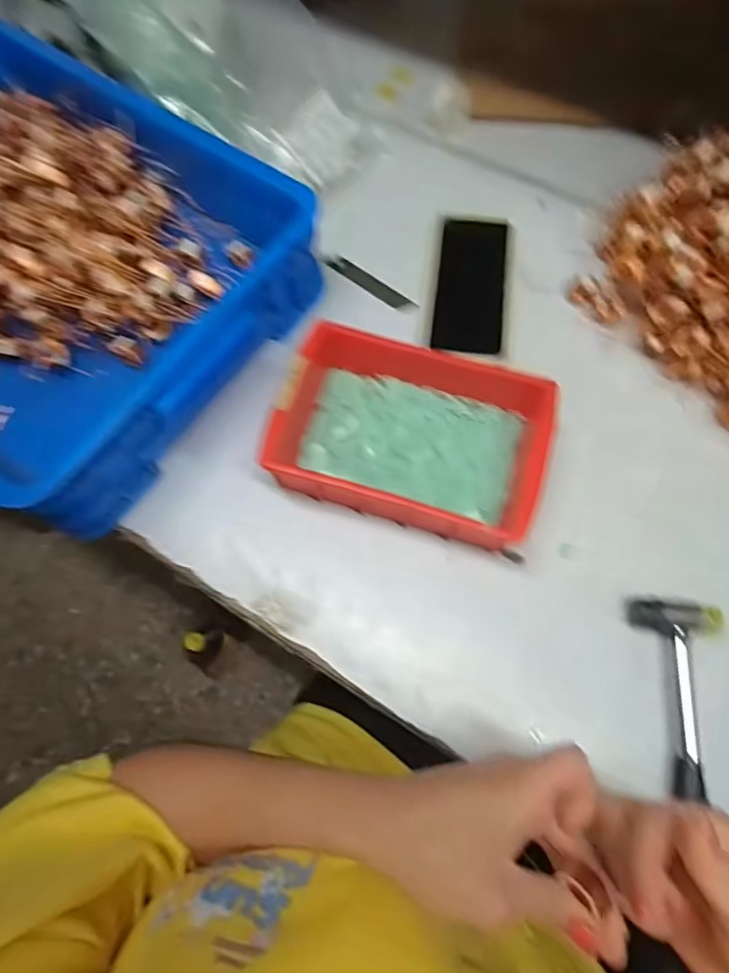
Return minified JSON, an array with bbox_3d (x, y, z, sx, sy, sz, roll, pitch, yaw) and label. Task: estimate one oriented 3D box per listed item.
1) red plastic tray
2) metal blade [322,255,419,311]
[{"bbox_3d":[0.038,-0.048,0.406,0.203,0.060,0.151,14,72,5],"label":"red plastic tray"},{"bbox_3d":[0.002,-0.200,0.498,0.095,0.005,0.020,38,69,13],"label":"metal blade"}]

